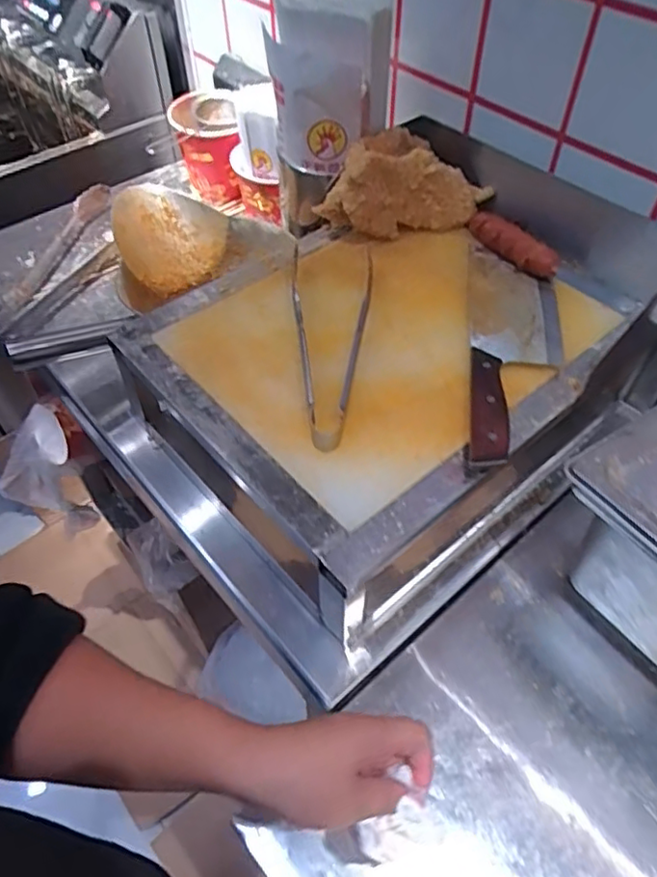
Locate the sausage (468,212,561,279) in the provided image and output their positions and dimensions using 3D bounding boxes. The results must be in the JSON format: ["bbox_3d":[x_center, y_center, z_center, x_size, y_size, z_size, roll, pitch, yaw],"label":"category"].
[{"bbox_3d":[0.187,-0.200,0.639,0.031,0.031,0.110,-34,59,-22],"label":"sausage"}]

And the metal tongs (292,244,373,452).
[{"bbox_3d":[-0.002,-0.094,0.557,0.074,0.034,0.234,3,53,3],"label":"metal tongs"}]

